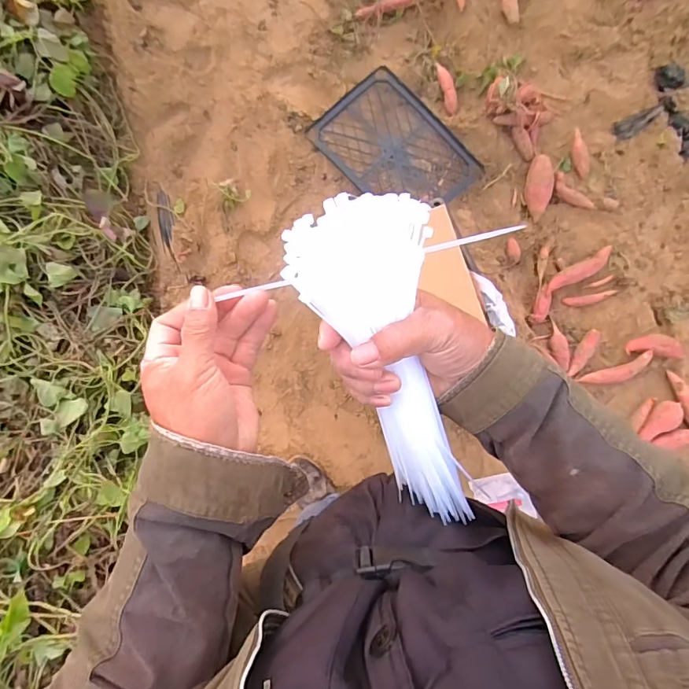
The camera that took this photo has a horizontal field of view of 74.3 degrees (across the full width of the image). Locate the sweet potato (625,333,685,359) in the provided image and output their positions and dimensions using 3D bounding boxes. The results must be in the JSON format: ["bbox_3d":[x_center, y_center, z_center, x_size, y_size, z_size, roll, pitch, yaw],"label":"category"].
[{"bbox_3d":[0.927,0.003,1.346,0.183,0.052,0.070,4,82,1],"label":"sweet potato"}]

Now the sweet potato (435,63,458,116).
[{"bbox_3d":[0.333,-0.834,1.468,0.038,0.032,0.171,-15,82,-2],"label":"sweet potato"}]

